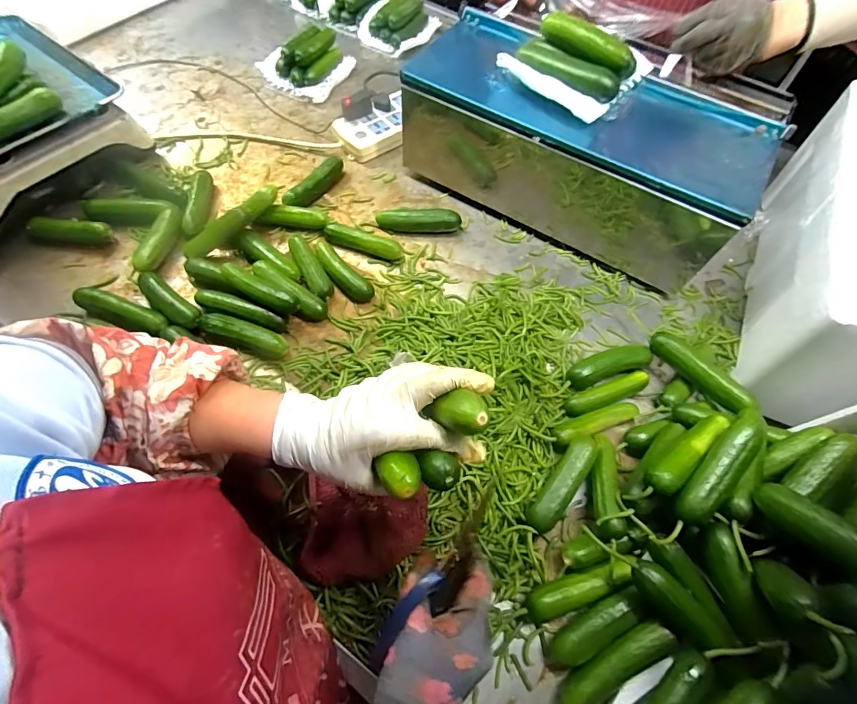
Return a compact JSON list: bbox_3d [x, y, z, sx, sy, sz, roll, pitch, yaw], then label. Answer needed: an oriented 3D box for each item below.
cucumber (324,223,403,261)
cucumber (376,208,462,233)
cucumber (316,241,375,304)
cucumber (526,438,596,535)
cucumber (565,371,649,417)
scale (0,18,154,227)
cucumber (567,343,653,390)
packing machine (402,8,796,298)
[{"bbox_3d":[-0.099,-0.167,0.623,0.121,0.028,0.025,19,64,6],"label":"cucumber"},{"bbox_3d":[-0.015,-0.212,0.656,0.131,0.033,0.031,-1,63,-4],"label":"cucumber"},{"bbox_3d":[-0.128,-0.118,0.600,0.037,0.025,0.121,-40,72,-20],"label":"cucumber"},{"bbox_3d":[0.152,0.148,0.460,0.030,0.043,0.121,35,67,14],"label":"cucumber"},{"bbox_3d":[0.230,0.056,0.525,0.116,0.023,0.024,-18,66,-12],"label":"cucumber"},{"bbox_3d":[-0.676,-0.345,0.638,0.306,0.110,0.322,35,67,14],"label":"scale"},{"bbox_3d":[0.239,0.018,0.540,0.119,0.038,0.035,-19,66,-12],"label":"cucumber"},{"bbox_3d":[0.200,-0.339,0.643,0.549,0.184,0.242,28,65,10],"label":"packing machine"}]

